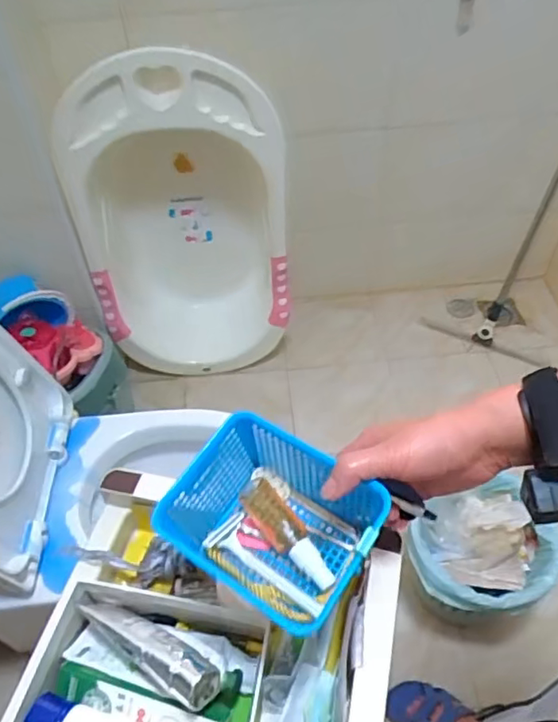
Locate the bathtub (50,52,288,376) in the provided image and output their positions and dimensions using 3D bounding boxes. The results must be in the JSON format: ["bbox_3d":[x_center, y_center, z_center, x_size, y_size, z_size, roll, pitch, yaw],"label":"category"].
[{"bbox_3d":[-0.239,-0.305,1.526,0.519,0.984,0.259,-10,49,-3],"label":"bathtub"}]

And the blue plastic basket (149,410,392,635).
[{"bbox_3d":[0.001,0.120,0.438,0.145,0.090,0.111,22,55,23],"label":"blue plastic basket"}]

